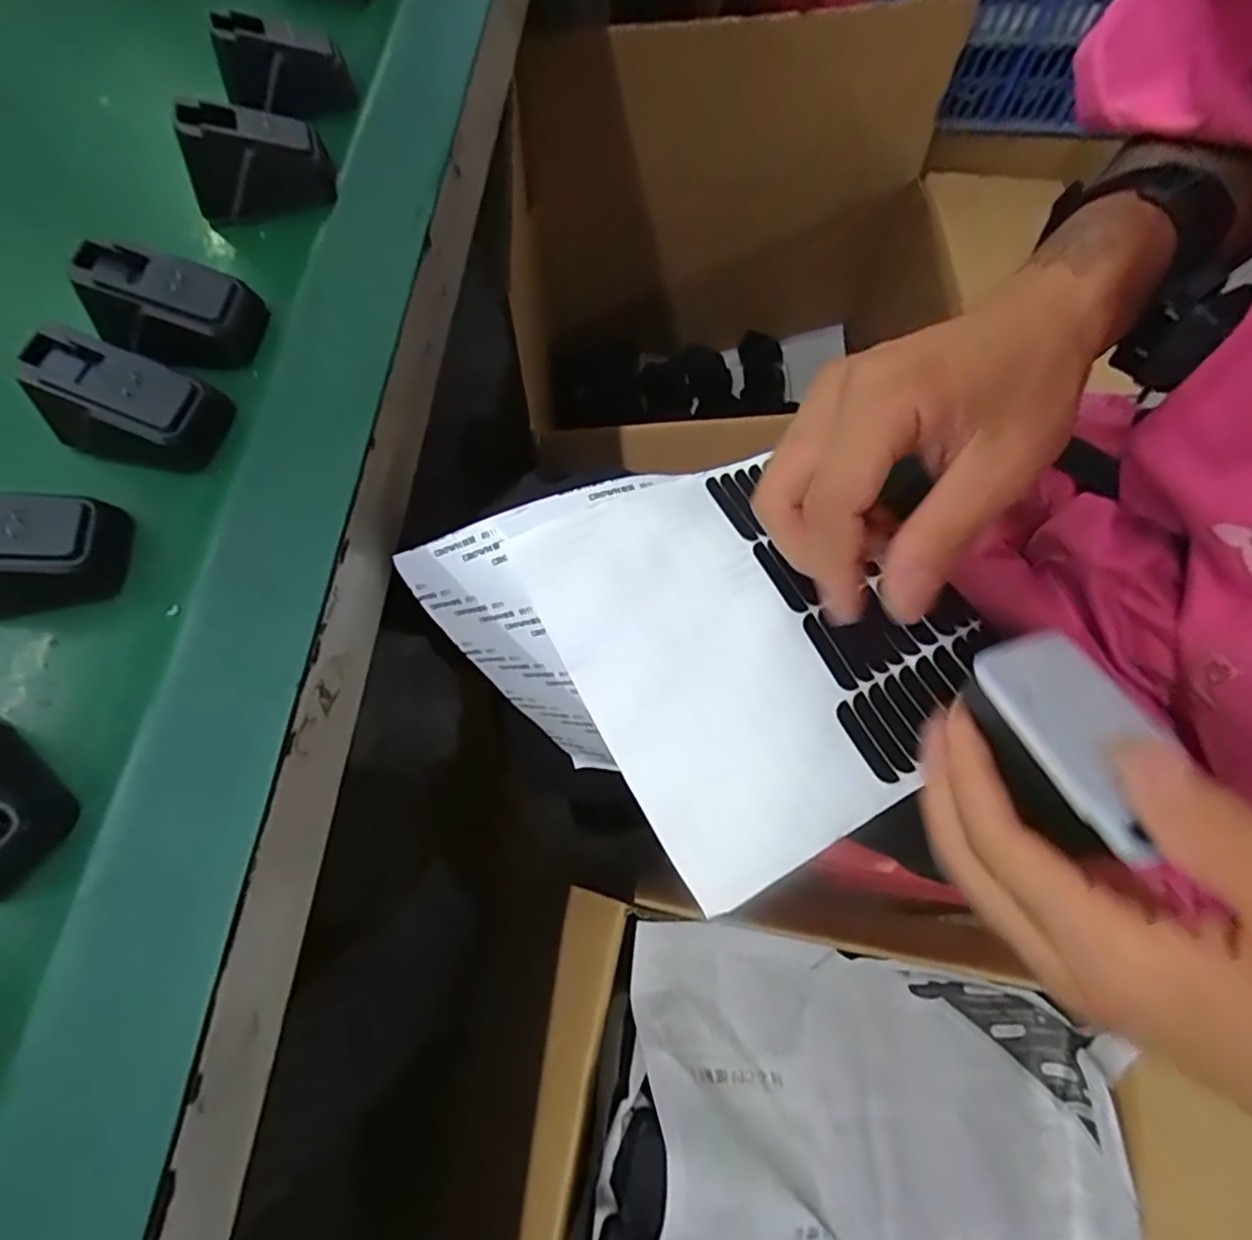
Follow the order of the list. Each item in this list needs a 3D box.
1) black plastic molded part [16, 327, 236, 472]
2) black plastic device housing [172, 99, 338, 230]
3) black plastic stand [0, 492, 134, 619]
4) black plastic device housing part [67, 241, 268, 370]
[{"bbox_3d":[-0.215,-0.093,0.274,0.060,0.040,0.038,8,70,6],"label":"black plastic molded part"},{"bbox_3d":[-0.194,-0.241,0.334,0.067,0.043,0.032,-14,70,-2],"label":"black plastic device housing"},{"bbox_3d":[-0.242,-0.027,0.250,0.064,0.044,0.036,-17,70,-4],"label":"black plastic stand"},{"bbox_3d":[-0.209,-0.144,0.292,0.064,0.039,0.036,-1,70,2],"label":"black plastic device housing part"}]

